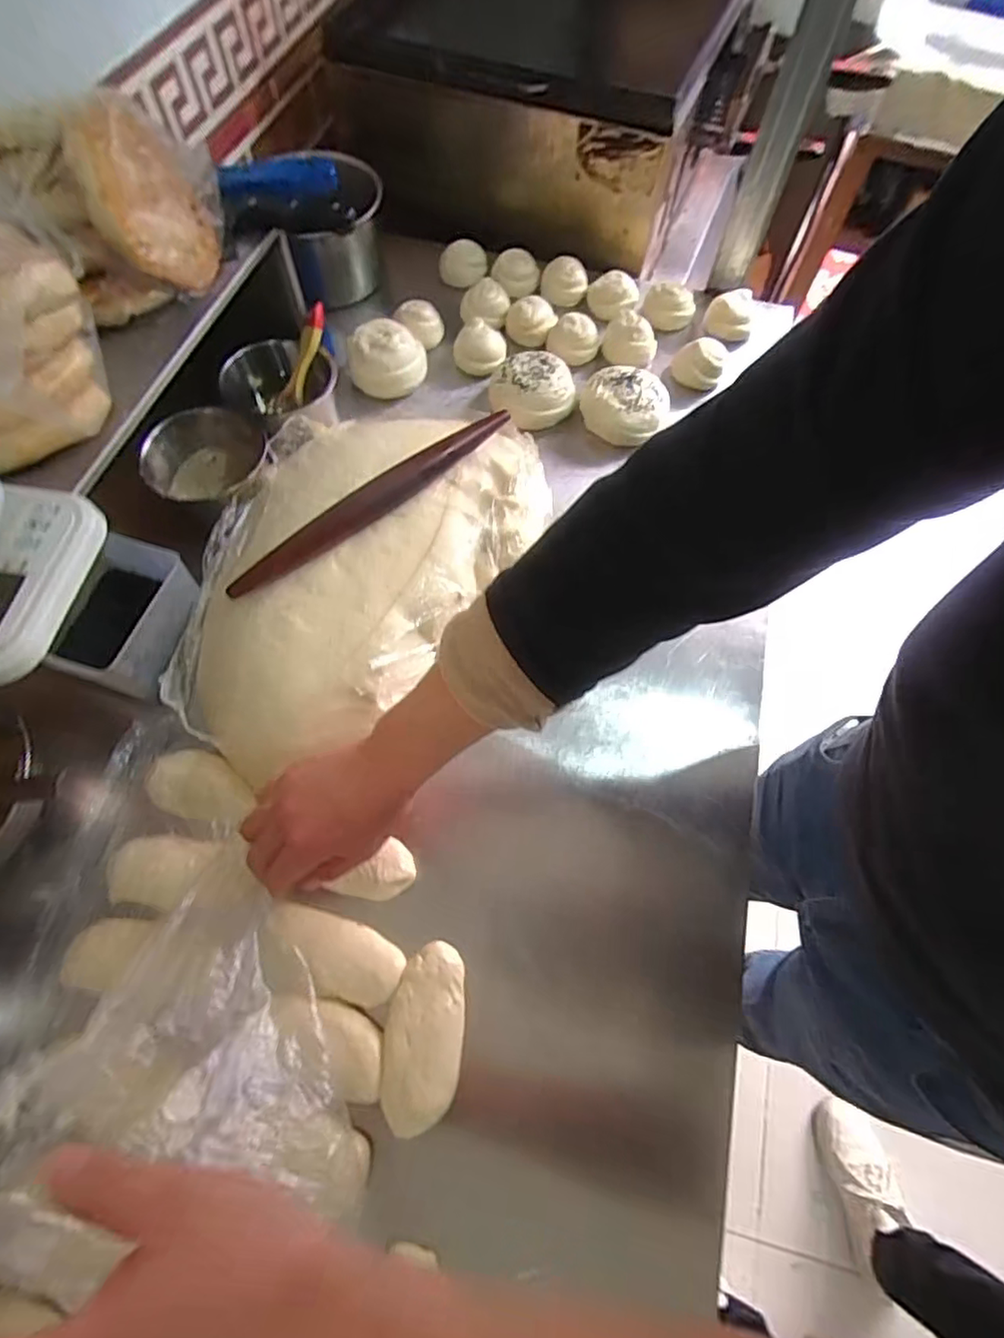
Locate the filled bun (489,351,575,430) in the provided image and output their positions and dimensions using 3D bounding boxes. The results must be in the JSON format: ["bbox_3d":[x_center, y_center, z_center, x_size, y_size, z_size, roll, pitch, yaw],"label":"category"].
[{"bbox_3d":[0.041,-0.360,0.737,0.110,0.047,0.098,2,65,0],"label":"filled bun"}]

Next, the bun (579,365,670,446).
[{"bbox_3d":[0.153,-0.328,0.723,0.107,0.060,0.088,20,66,8],"label":"bun"}]

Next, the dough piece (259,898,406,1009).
[{"bbox_3d":[-0.142,0.237,0.470,0.118,0.023,0.064,11,65,4],"label":"dough piece"}]

